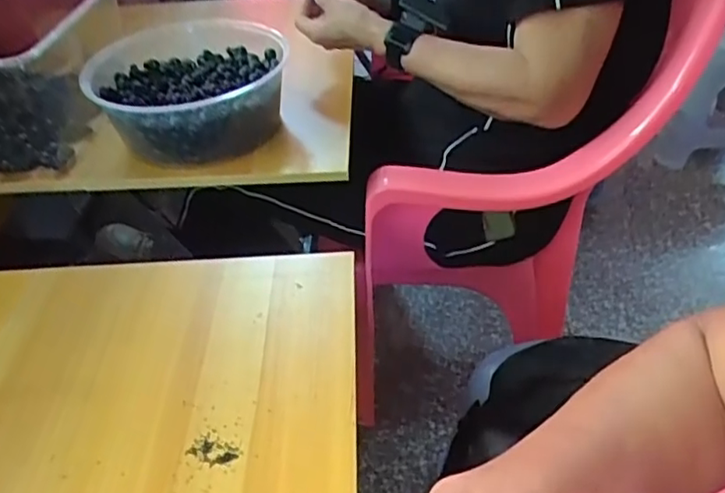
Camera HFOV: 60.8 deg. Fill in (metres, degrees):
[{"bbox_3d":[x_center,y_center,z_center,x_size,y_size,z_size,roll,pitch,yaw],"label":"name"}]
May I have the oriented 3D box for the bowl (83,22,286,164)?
[{"bbox_3d":[-0.209,-0.206,0.783,0.217,0.079,0.259,5,41,10],"label":"bowl"}]

